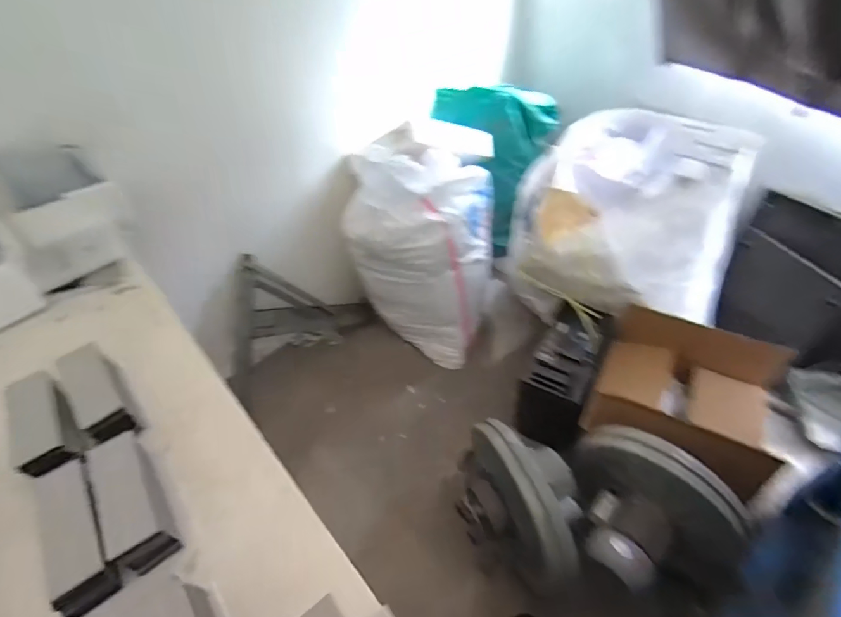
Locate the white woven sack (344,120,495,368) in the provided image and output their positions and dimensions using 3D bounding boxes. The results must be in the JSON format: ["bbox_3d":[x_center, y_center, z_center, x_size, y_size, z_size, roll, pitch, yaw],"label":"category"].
[{"bbox_3d":[0.031,-0.201,1.534,0.364,0.729,0.330,15,50,18],"label":"white woven sack"}]

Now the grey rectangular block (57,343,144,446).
[{"bbox_3d":[-0.474,0.130,0.677,0.063,0.063,0.168,-33,53,-24],"label":"grey rectangular block"}]

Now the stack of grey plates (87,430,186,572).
[{"bbox_3d":[-0.363,0.237,0.576,0.064,0.054,0.175,-29,51,-21],"label":"stack of grey plates"}]

